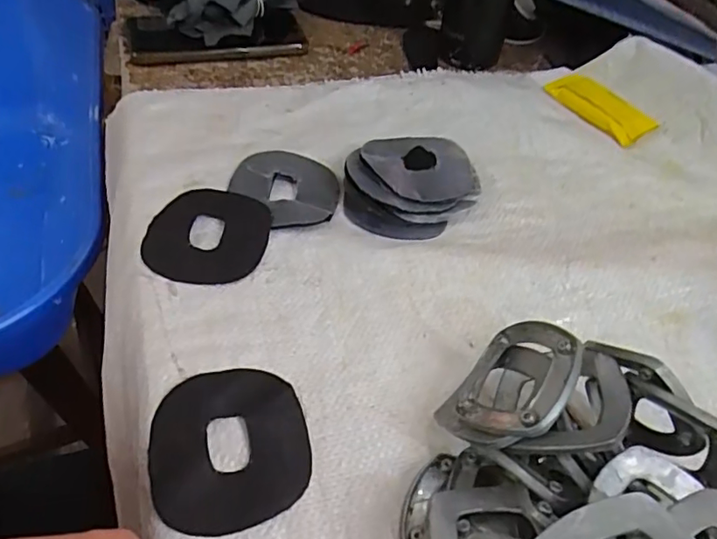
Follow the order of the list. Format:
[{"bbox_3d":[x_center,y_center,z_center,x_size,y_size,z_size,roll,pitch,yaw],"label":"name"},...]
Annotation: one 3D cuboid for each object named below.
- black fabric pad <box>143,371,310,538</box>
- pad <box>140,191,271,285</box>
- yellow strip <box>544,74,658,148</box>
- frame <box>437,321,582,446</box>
[{"bbox_3d":[-0.064,0.087,0.276,0.075,0.004,0.080,-13,51,-17],"label":"black fabric pad"},{"bbox_3d":[-0.097,-0.024,0.363,0.074,0.008,0.081,6,49,-5],"label":"pad"},{"bbox_3d":[0.219,-0.152,0.511,0.041,0.016,0.100,-25,56,-25],"label":"yellow strip"},{"bbox_3d":[0.073,0.058,0.275,0.068,0.016,0.066,-3,43,53],"label":"frame"}]

